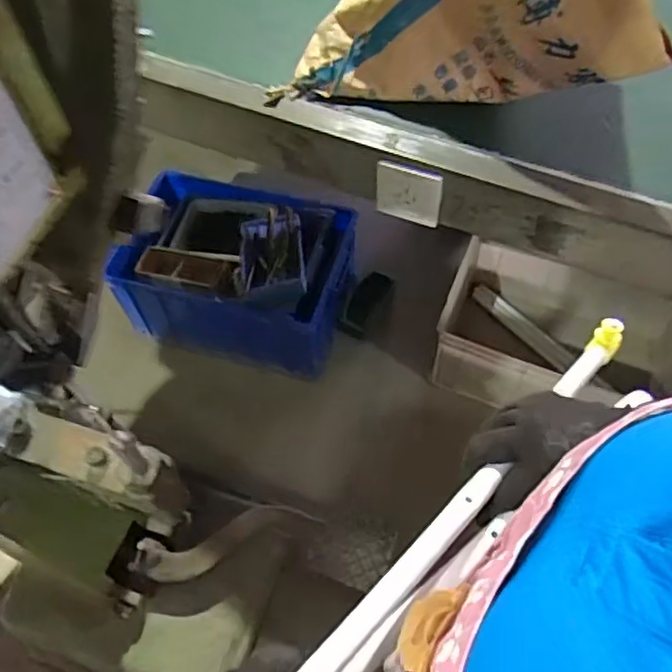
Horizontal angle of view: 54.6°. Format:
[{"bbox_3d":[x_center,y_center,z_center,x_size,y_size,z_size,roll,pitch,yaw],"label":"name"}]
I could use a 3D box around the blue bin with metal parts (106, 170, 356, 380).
[{"bbox_3d":[-0.225,-0.165,1.722,0.498,0.383,0.421,13,59,10],"label":"blue bin with metal parts"}]

